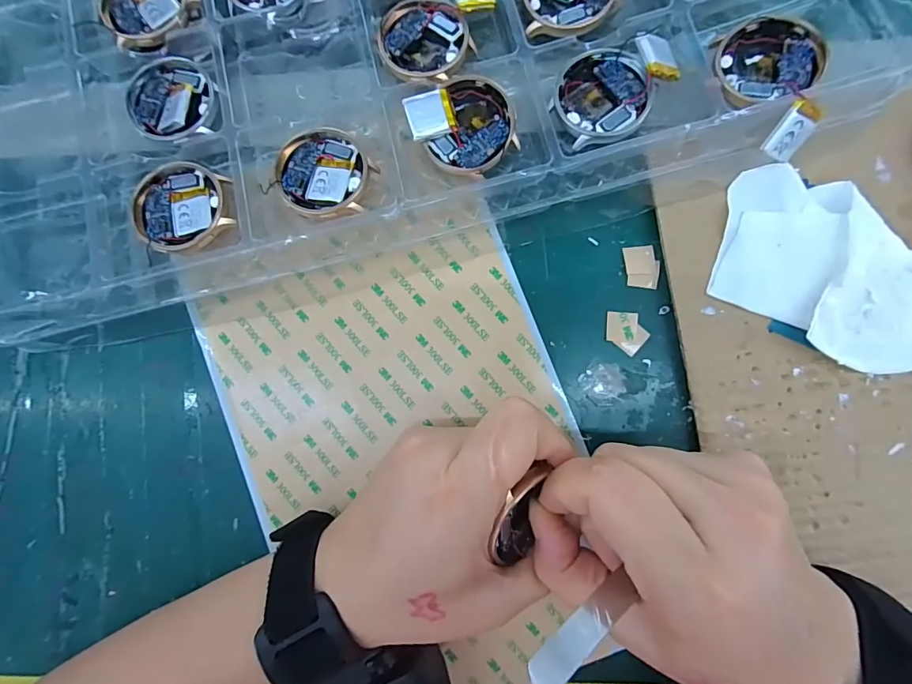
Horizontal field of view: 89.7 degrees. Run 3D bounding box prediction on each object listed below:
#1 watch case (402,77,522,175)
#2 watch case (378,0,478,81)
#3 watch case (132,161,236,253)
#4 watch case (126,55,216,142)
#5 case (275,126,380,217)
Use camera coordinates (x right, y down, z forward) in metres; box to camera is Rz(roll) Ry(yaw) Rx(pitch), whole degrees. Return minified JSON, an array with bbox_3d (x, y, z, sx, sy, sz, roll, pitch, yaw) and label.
[{"bbox_3d":[0.004,-0.100,0.214,0.043,0.016,0.041,-30,84,1],"label":"watch case"},{"bbox_3d":[-0.015,-0.149,0.227,0.043,0.011,0.048,-21,85,1],"label":"watch case"},{"bbox_3d":[-0.132,-0.065,0.221,0.044,0.008,0.044,-10,85,2],"label":"watch case"},{"bbox_3d":[-0.143,-0.121,0.228,0.040,0.007,0.045,-12,85,2],"label":"watch case"},{"bbox_3d":[-0.064,-0.081,0.219,0.045,0.006,0.042,19,80,6],"label":"case"}]

